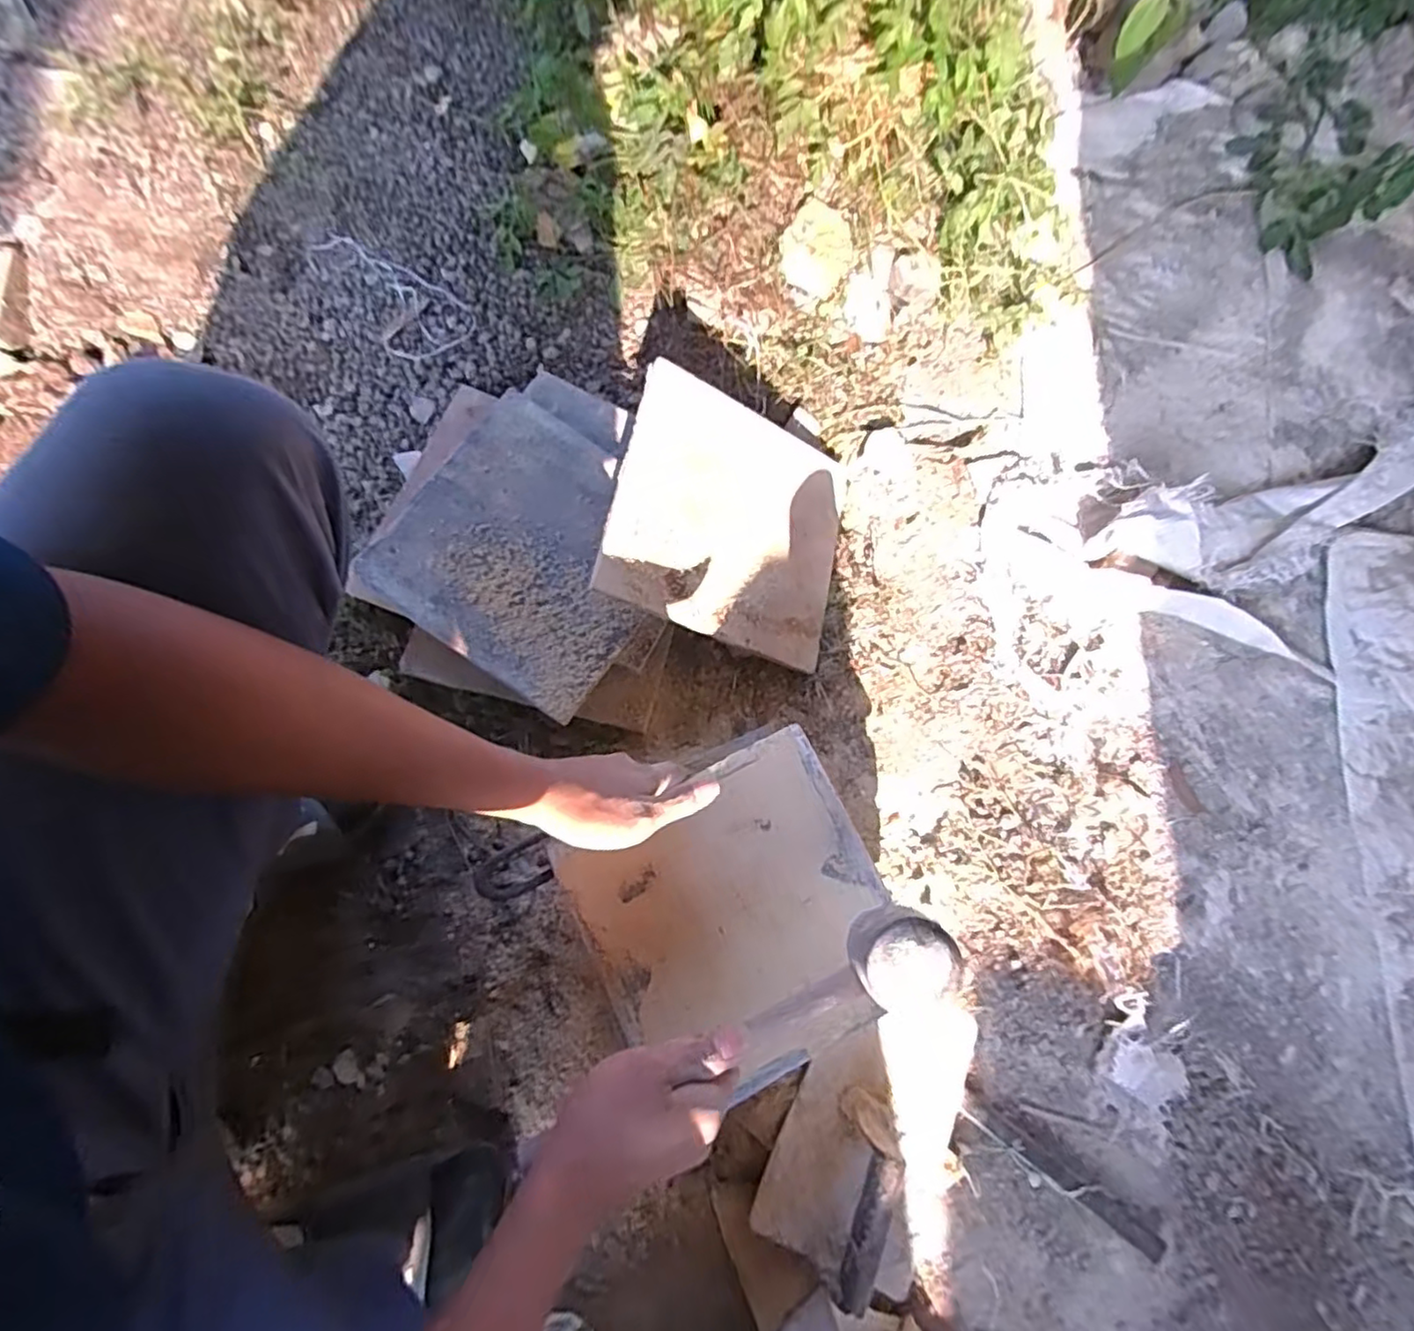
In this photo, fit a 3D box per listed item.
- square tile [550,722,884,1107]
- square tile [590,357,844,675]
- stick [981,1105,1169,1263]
[{"bbox_3d":[0.023,0.194,0.503,0.223,0.009,0.223,-25,78,-8],"label":"square tile"},{"bbox_3d":[0.029,-0.143,0.653,0.246,0.012,0.237,18,77,-27],"label":"square tile"},{"bbox_3d":[0.328,0.468,0.588,0.194,0.015,0.019,37,74,5],"label":"stick"}]

